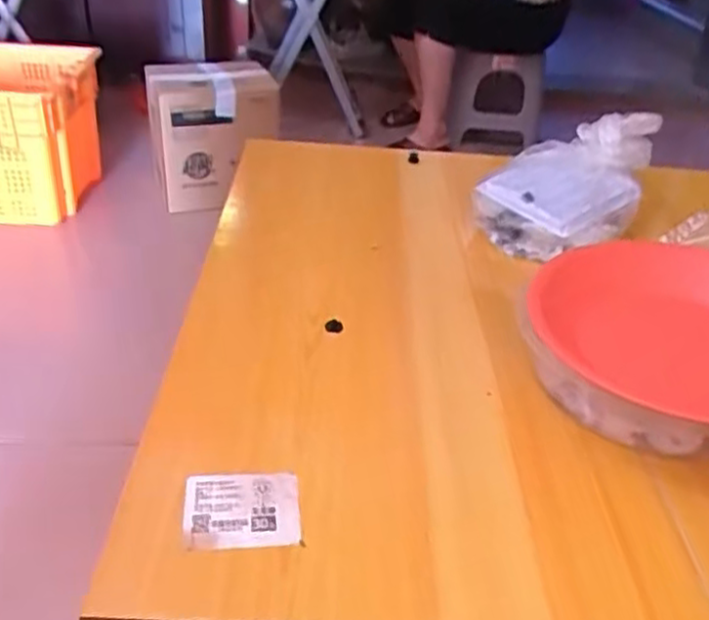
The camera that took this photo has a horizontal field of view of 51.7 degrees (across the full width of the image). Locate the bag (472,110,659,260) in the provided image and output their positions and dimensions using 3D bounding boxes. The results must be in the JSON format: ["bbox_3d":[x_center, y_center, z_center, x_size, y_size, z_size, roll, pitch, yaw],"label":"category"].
[{"bbox_3d":[0.197,-0.122,0.688,0.131,0.090,0.175,19,36,21],"label":"bag"}]

